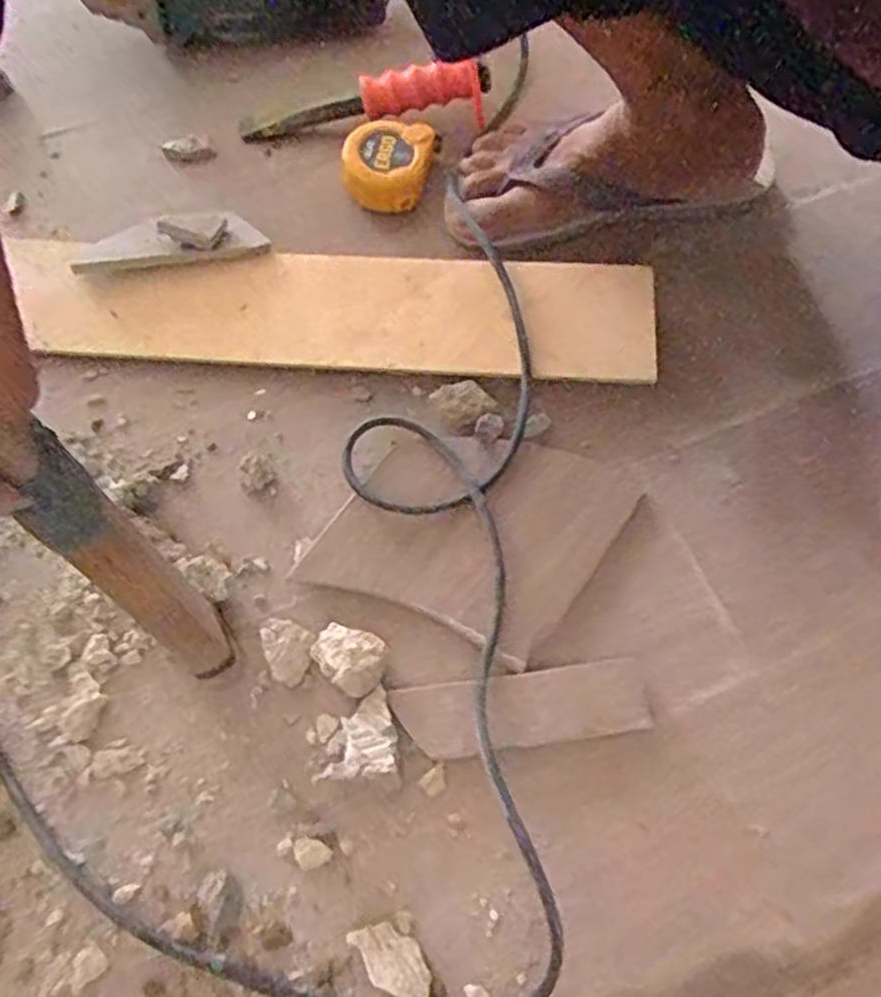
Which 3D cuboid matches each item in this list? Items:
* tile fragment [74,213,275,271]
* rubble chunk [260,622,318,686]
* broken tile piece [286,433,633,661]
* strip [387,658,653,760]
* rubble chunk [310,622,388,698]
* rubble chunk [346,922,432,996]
[{"bbox_3d":[-0.192,-0.186,0.547,0.130,0.013,0.038,-10,78,-11],"label":"tile fragment"},{"bbox_3d":[-0.091,0.089,0.450,0.034,0.017,0.033,0,68,-1],"label":"rubble chunk"},{"bbox_3d":[0.021,0.018,0.487,0.173,0.016,0.138,21,69,7],"label":"broken tile piece"},{"bbox_3d":[0.048,0.122,0.443,0.143,0.012,0.040,-7,68,-4],"label":"strip"},{"bbox_3d":[-0.053,0.093,0.446,0.042,0.018,0.035,27,70,9],"label":"rubble chunk"},{"bbox_3d":[-0.025,0.233,0.388,0.046,0.017,0.024,28,70,10],"label":"rubble chunk"}]

